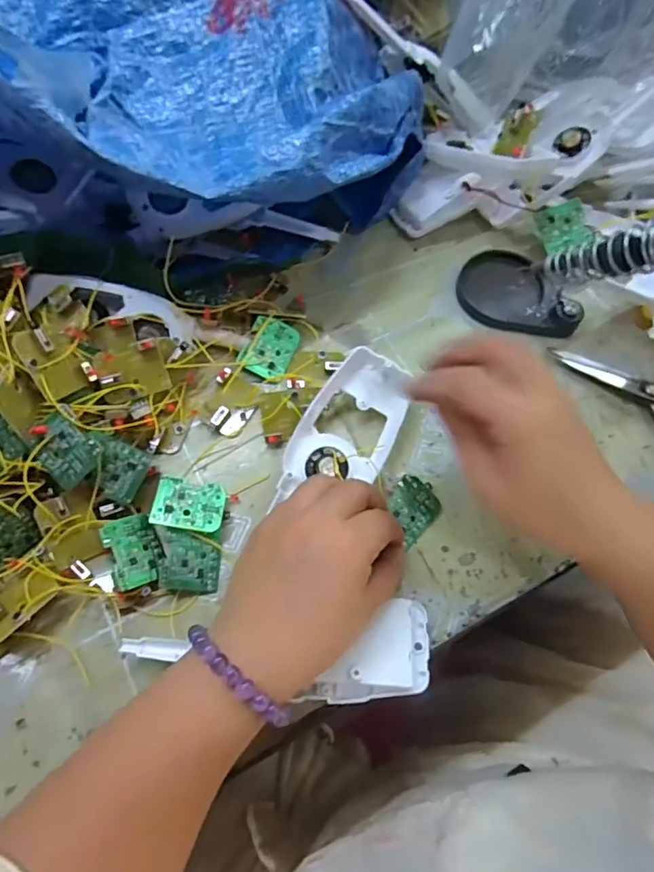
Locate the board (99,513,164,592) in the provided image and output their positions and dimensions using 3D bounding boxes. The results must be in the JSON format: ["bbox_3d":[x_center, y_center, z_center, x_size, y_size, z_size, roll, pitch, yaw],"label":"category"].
[{"bbox_3d":[-0.117,0.070,0.318,0.030,0.006,0.042,-6,67,-46],"label":"board"}]

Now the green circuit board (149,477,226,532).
[{"bbox_3d":[-0.086,0.043,0.330,0.042,0.004,0.033,12,56,-7],"label":"green circuit board"}]

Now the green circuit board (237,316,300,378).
[{"bbox_3d":[-0.040,-0.063,0.377,0.034,0.004,0.043,25,82,-13],"label":"green circuit board"}]

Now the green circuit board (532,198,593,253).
[{"bbox_3d":[0.180,-0.160,0.402,0.034,0.007,0.040,-14,72,21],"label":"green circuit board"}]

